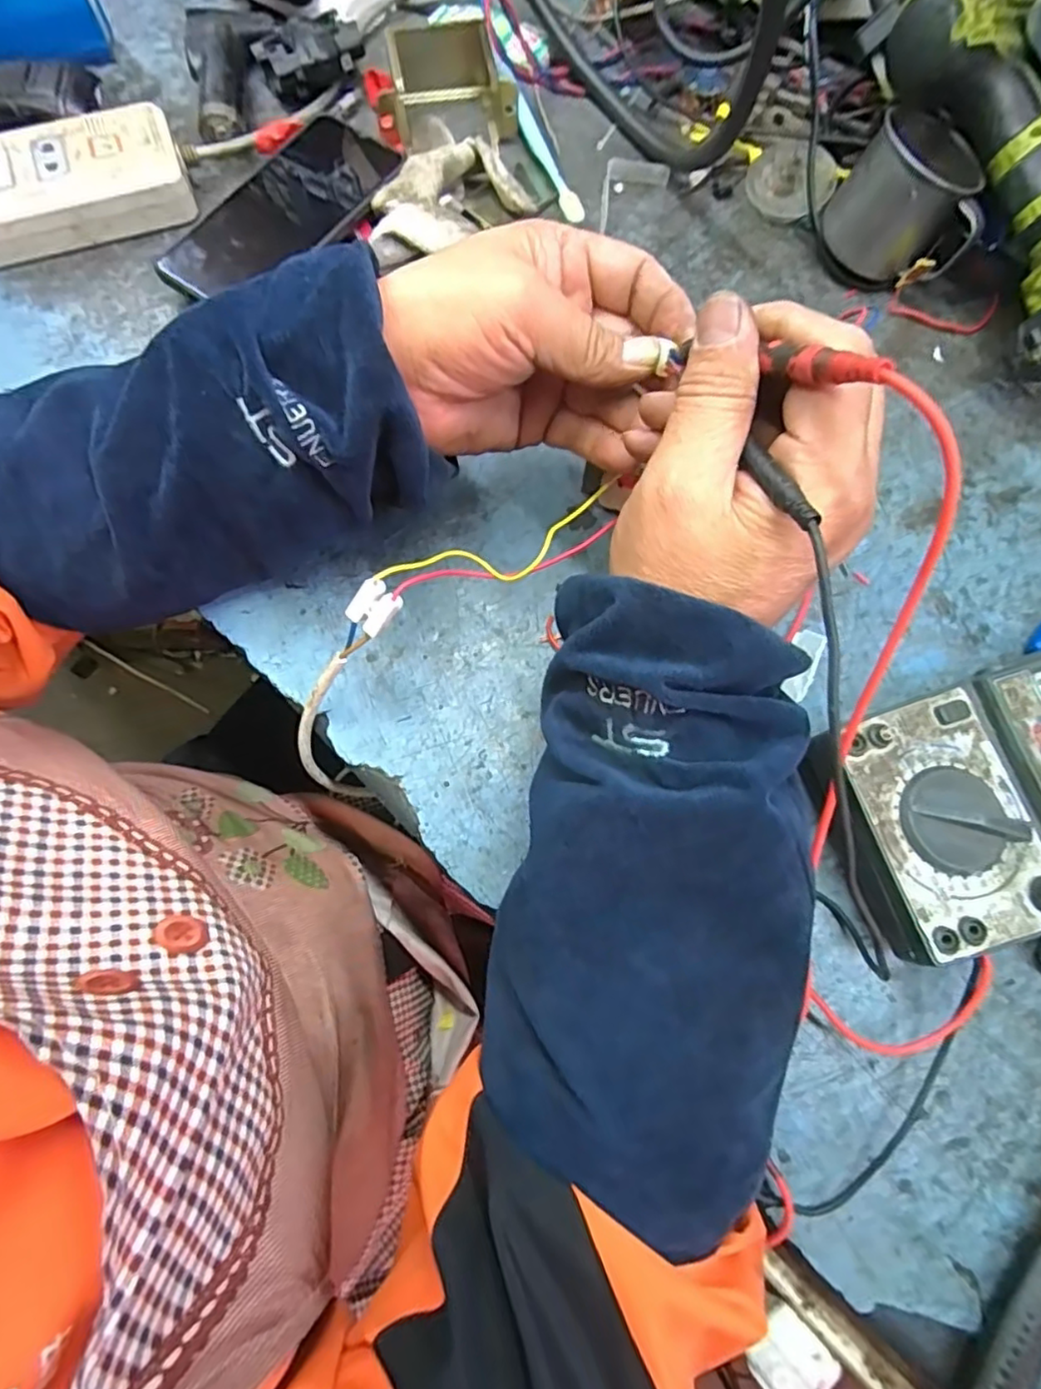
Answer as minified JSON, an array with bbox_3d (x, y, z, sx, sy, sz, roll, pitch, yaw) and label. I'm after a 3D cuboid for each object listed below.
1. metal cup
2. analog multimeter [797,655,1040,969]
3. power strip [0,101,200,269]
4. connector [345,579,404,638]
[{"bbox_3d":[0.238,-0.298,0.390,0.081,0.067,0.081,0,74,-1],"label":"metal cup"},{"bbox_3d":[0.232,0.049,0.302,0.175,0.050,0.111,-21,76,-6],"label":"analog multimeter"},{"bbox_3d":[-0.290,-0.322,0.402,0.146,0.036,0.063,-20,76,-6],"label":"power strip"},{"bbox_3d":[-0.067,-0.039,0.288,0.018,0.013,0.022,39,98,-7],"label":"connector"}]

